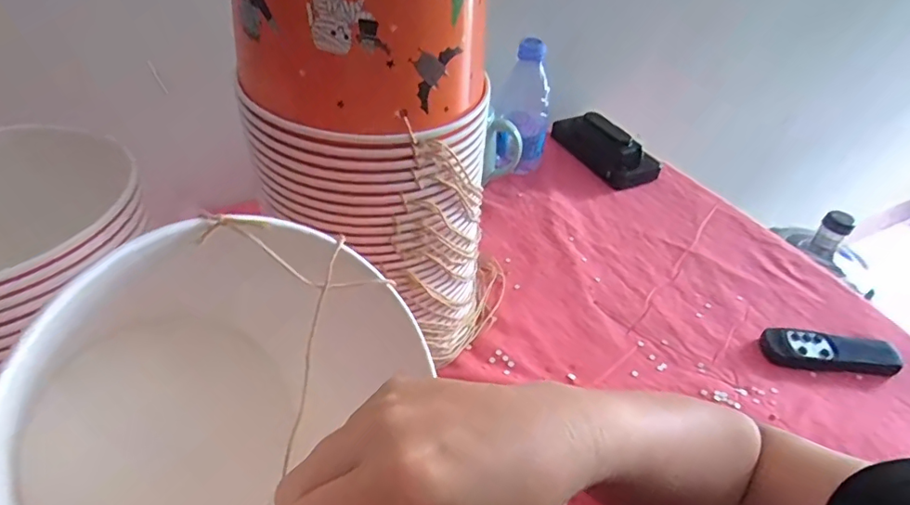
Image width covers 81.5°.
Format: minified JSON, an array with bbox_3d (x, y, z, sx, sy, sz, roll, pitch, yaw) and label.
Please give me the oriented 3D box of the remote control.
[{"bbox_3d":[0.345,0.091,0.483,0.124,0.019,0.034,7,42,1],"label":"remote control"}]

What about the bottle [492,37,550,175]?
[{"bbox_3d":[0.085,-0.186,0.655,0.068,0.152,0.064,8,42,3],"label":"bottle"}]

